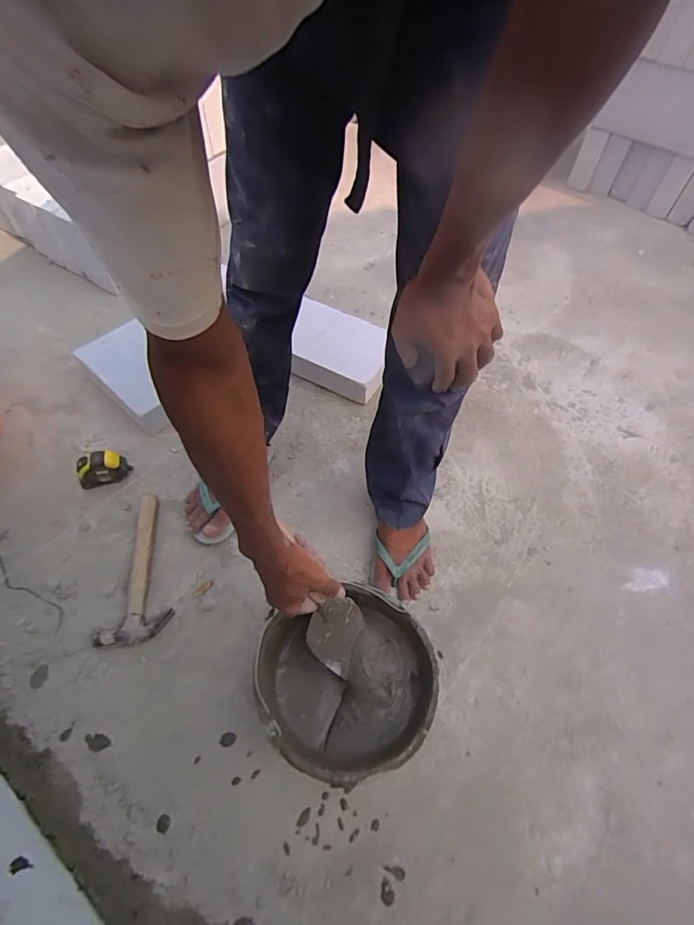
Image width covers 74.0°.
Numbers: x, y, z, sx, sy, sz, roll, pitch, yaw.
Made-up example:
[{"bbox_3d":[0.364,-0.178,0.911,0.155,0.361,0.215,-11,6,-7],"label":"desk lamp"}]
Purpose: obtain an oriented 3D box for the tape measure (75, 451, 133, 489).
[{"bbox_3d":[-0.512,0.014,0.966,0.099,0.073,0.036,-17,56,-11],"label":"tape measure"}]

